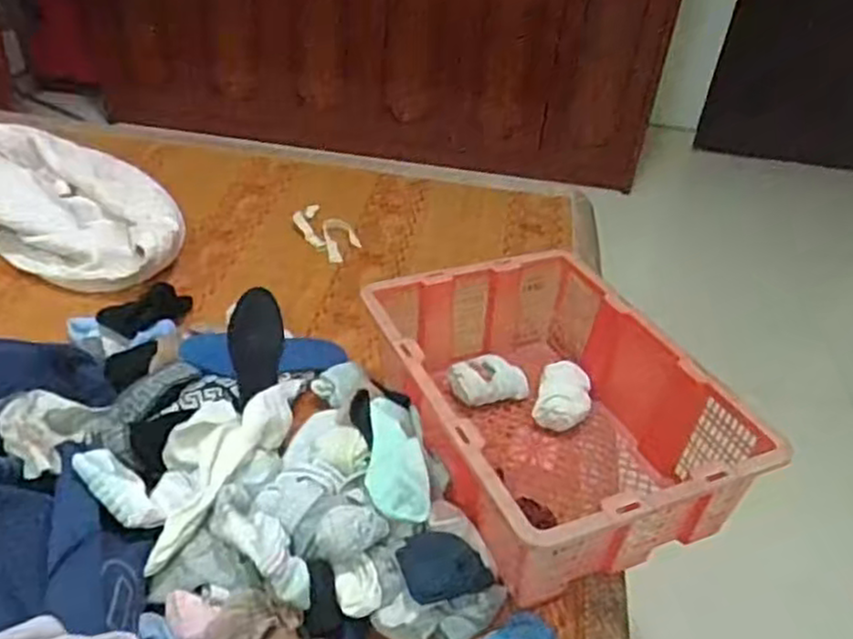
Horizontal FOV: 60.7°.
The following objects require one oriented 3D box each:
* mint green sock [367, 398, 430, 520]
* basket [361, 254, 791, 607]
[{"bbox_3d":[-0.040,0.160,0.877,0.067,0.031,0.182,-1,37,-9],"label":"mint green sock"},{"bbox_3d":[0.161,0.099,0.930,0.369,0.172,0.441,-11,39,-22],"label":"basket"}]

